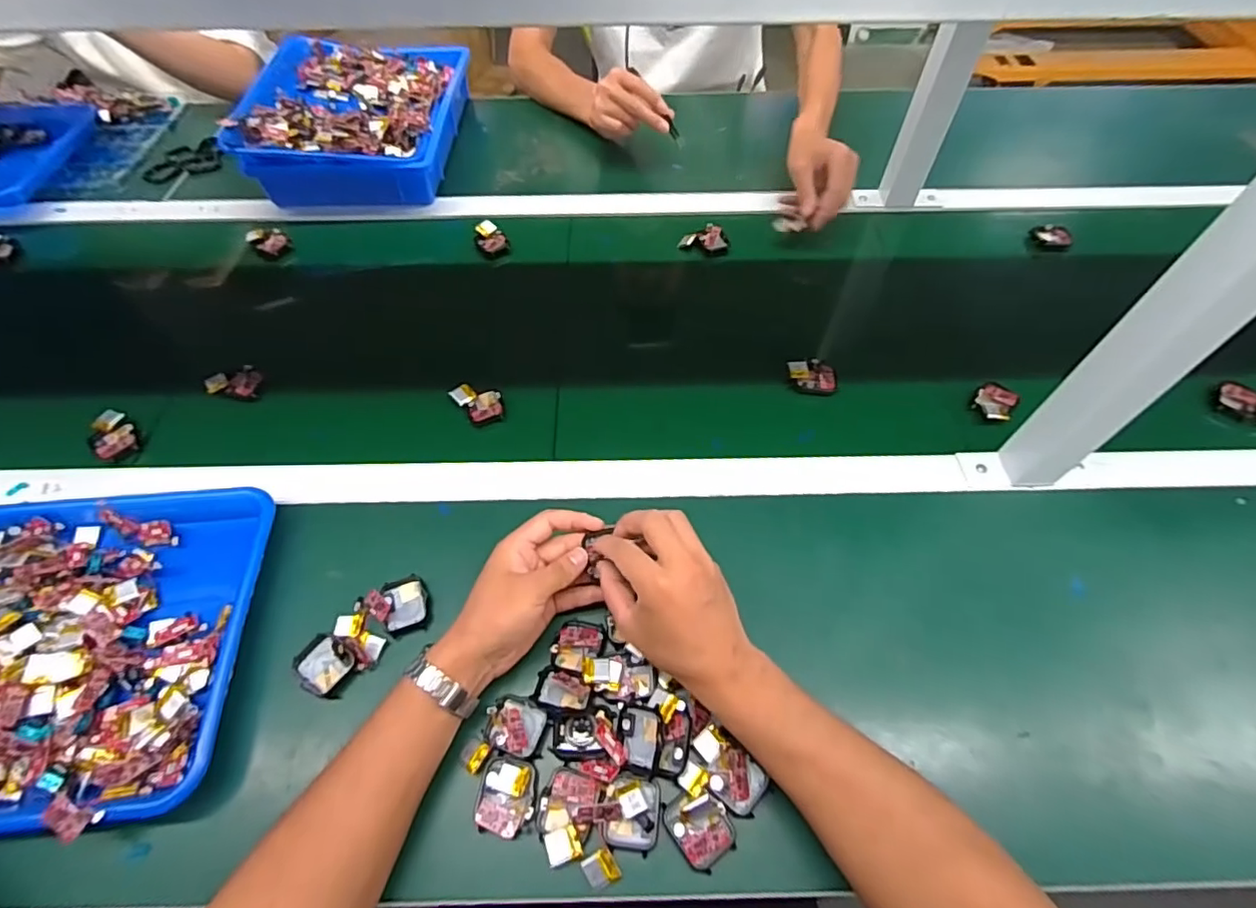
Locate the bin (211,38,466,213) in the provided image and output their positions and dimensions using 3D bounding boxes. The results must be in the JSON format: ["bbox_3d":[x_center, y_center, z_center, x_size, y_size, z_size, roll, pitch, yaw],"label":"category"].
[{"bbox_3d":[-0.385,-0.492,0.845,0.256,0.095,0.319,0,56,0],"label":"bin"}]

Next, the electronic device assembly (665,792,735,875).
[{"bbox_3d":[0.050,0.254,0.396,0.037,0.015,0.045,-30,61,-19],"label":"electronic device assembly"}]

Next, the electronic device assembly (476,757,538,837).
[{"bbox_3d":[-0.086,0.241,0.409,0.040,0.009,0.047,5,56,3],"label":"electronic device assembly"}]

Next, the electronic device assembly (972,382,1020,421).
[{"bbox_3d":[0.379,-0.054,0.598,0.037,0.010,0.056,34,62,20],"label":"electronic device assembly"}]

